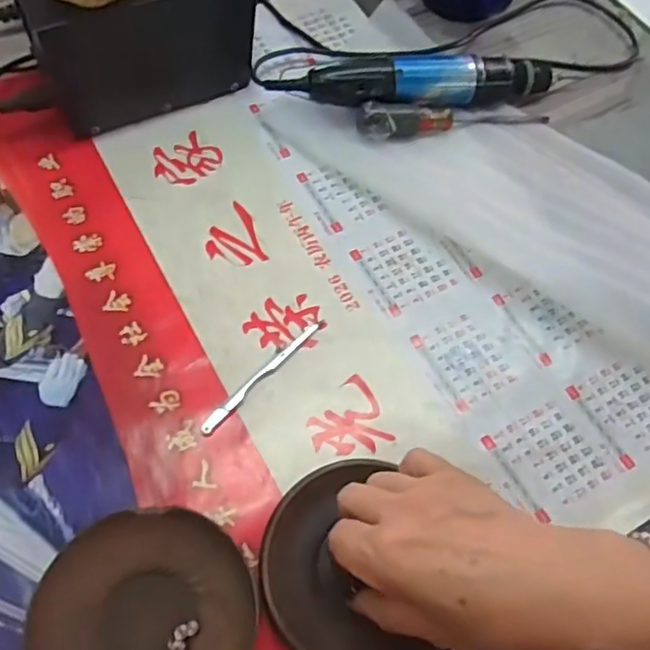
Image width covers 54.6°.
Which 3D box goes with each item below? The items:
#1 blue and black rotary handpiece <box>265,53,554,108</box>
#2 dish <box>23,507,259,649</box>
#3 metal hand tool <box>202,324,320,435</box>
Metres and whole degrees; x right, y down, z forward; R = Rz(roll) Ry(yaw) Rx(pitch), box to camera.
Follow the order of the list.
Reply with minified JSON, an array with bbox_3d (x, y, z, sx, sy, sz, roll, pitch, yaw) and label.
[{"bbox_3d":[0.075,-0.195,0.515,0.238,0.046,0.042,-11,63,-10],"label":"blue and black rotary handpiece"},{"bbox_3d":[-0.093,0.156,0.329,0.110,0.017,0.112,2,62,-4],"label":"dish"},{"bbox_3d":[-0.041,0.033,0.408,0.007,0.004,0.103,39,66,15],"label":"metal hand tool"}]

